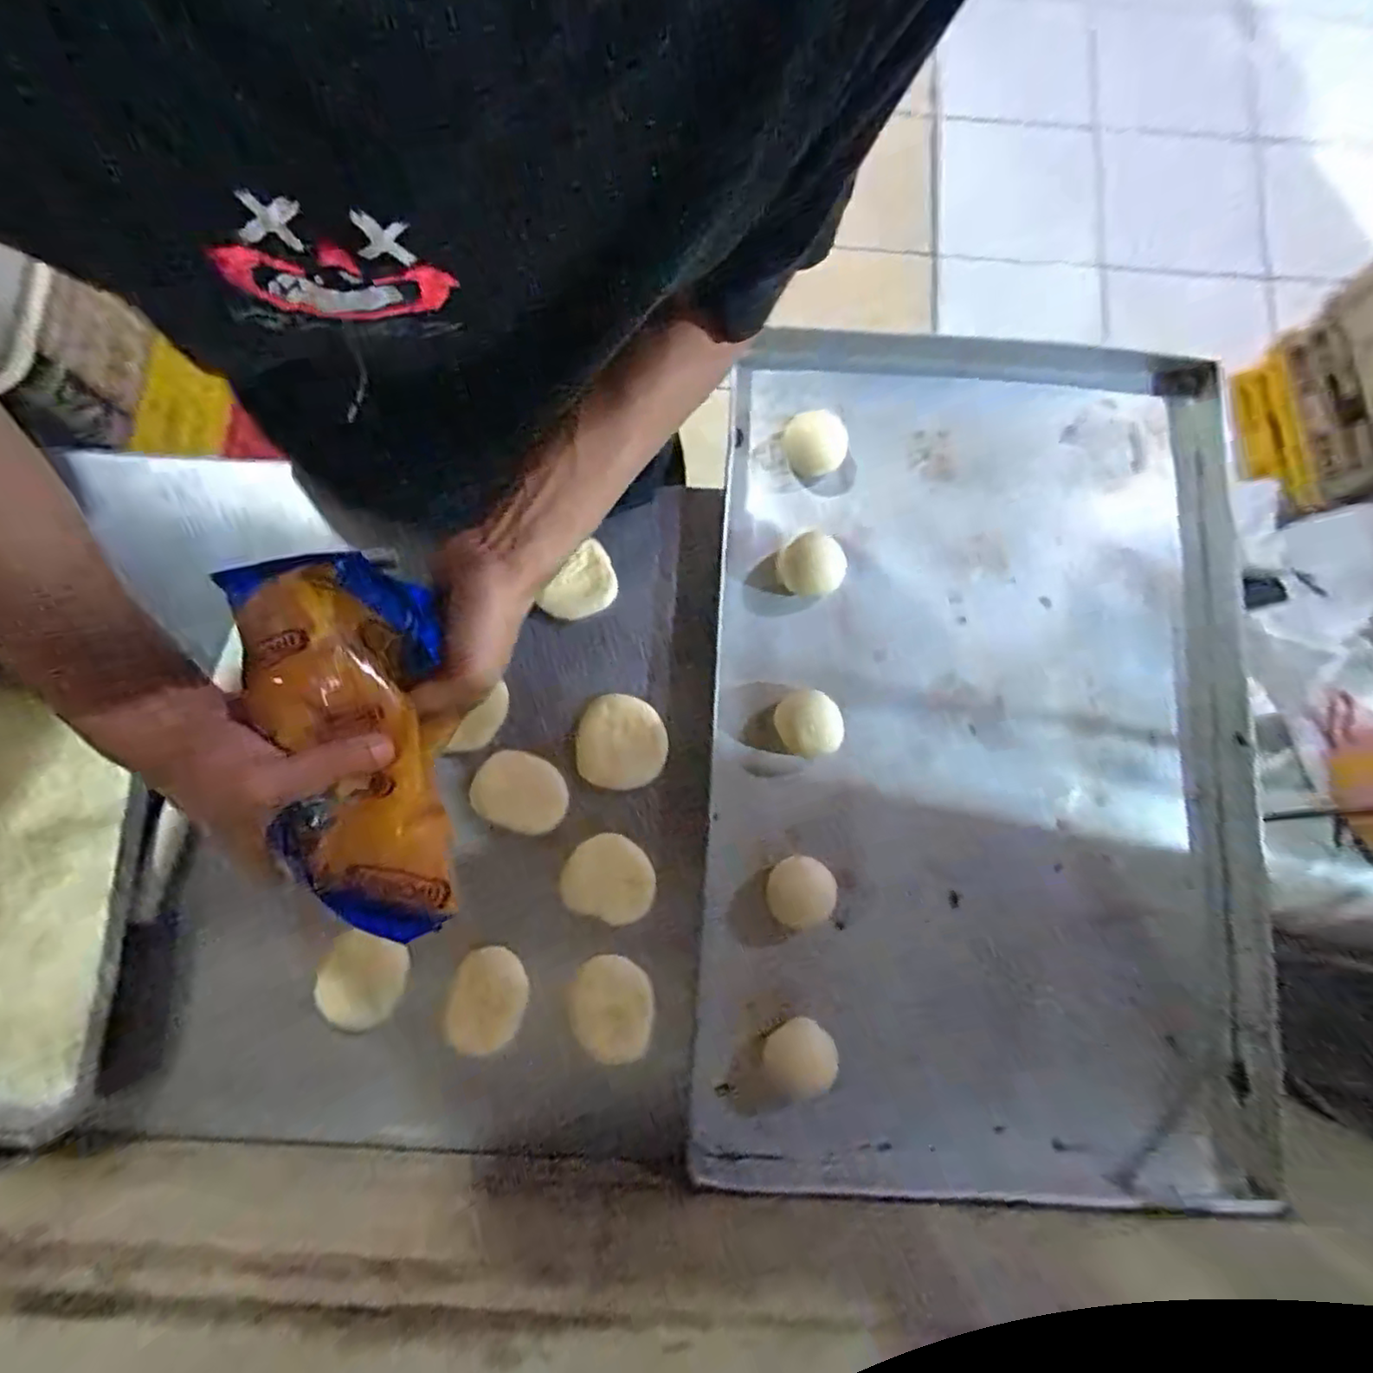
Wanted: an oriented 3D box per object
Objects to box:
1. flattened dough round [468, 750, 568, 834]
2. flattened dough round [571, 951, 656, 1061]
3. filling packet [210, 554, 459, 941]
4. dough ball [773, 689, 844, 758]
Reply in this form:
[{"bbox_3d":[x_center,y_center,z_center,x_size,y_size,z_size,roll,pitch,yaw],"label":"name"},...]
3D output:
[{"bbox_3d":[-0.135,0.086,0.519,0.074,0.016,0.059,21,80,3],"label":"flattened dough round"},{"bbox_3d":[-0.058,0.251,0.498,0.064,0.009,0.073,6,80,0],"label":"flattened dough round"},{"bbox_3d":[-0.174,0.017,0.328,0.099,0.038,0.221,-20,77,-5],"label":"filling packet"},{"bbox_3d":[0.100,0.031,0.530,0.051,0.030,0.053,0,80,-1],"label":"dough ball"}]

